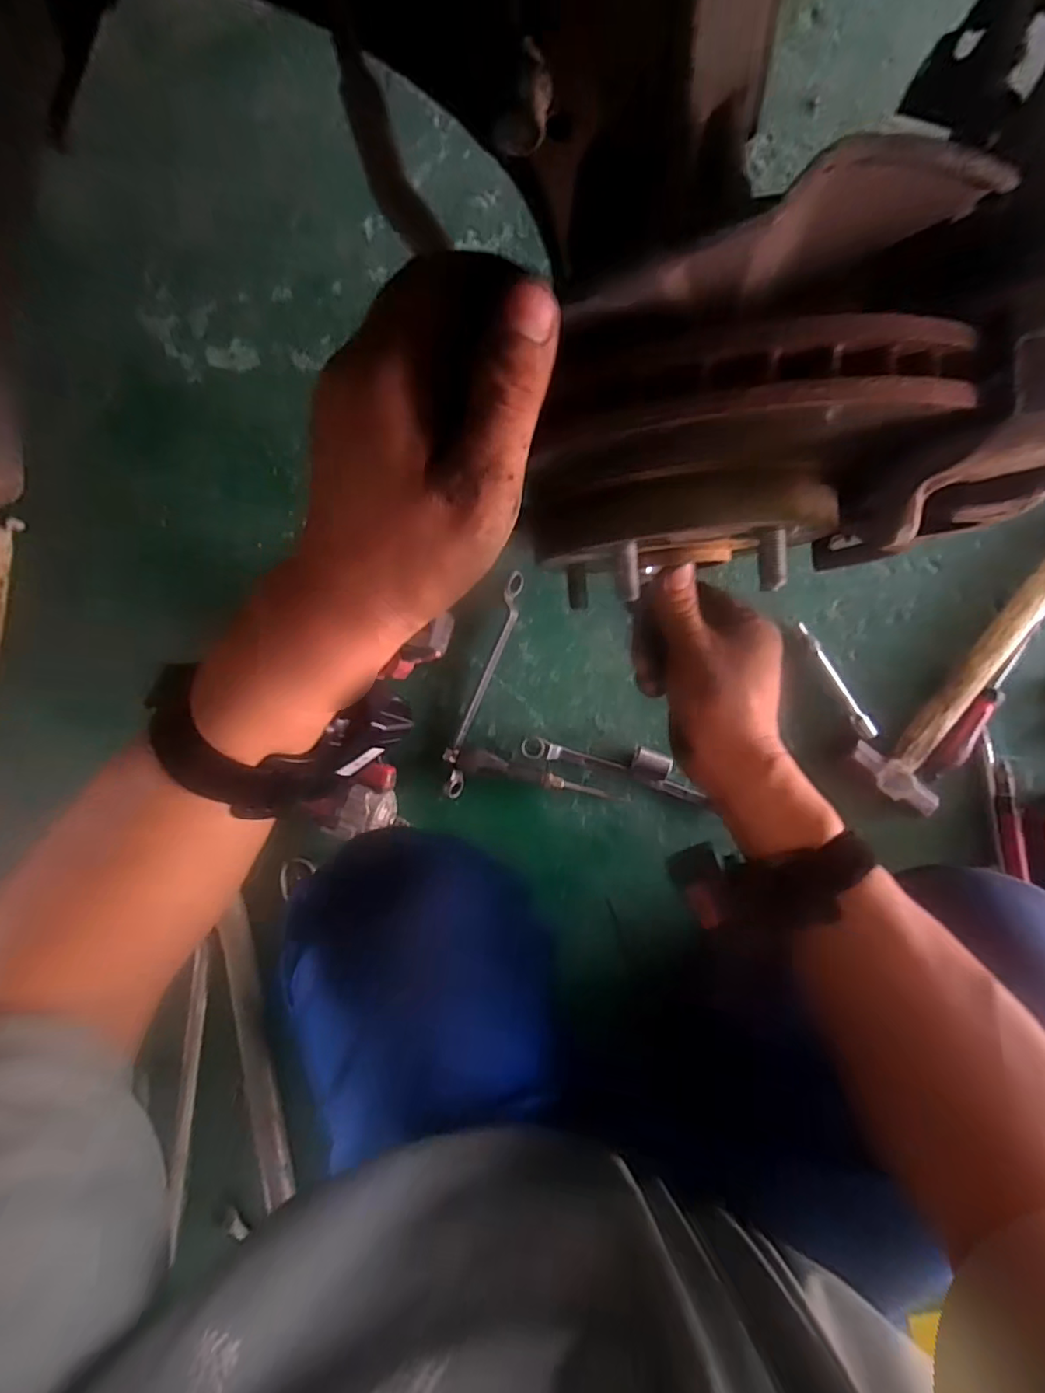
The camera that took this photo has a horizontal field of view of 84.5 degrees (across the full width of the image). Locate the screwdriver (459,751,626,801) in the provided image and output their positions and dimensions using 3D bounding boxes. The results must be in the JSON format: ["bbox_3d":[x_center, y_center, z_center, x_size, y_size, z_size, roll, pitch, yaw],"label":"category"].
[{"bbox_3d":[0.022,0.093,0.650,0.189,0.031,0.025,15,92,-9],"label":"screwdriver"}]

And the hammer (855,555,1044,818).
[{"bbox_3d":[0.505,-0.051,0.608,0.089,0.037,0.390,40,93,2],"label":"hammer"}]

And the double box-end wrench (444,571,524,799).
[{"bbox_3d":[-0.043,-0.013,0.651,0.022,0.025,0.259,18,92,3],"label":"double box-end wrench"}]

